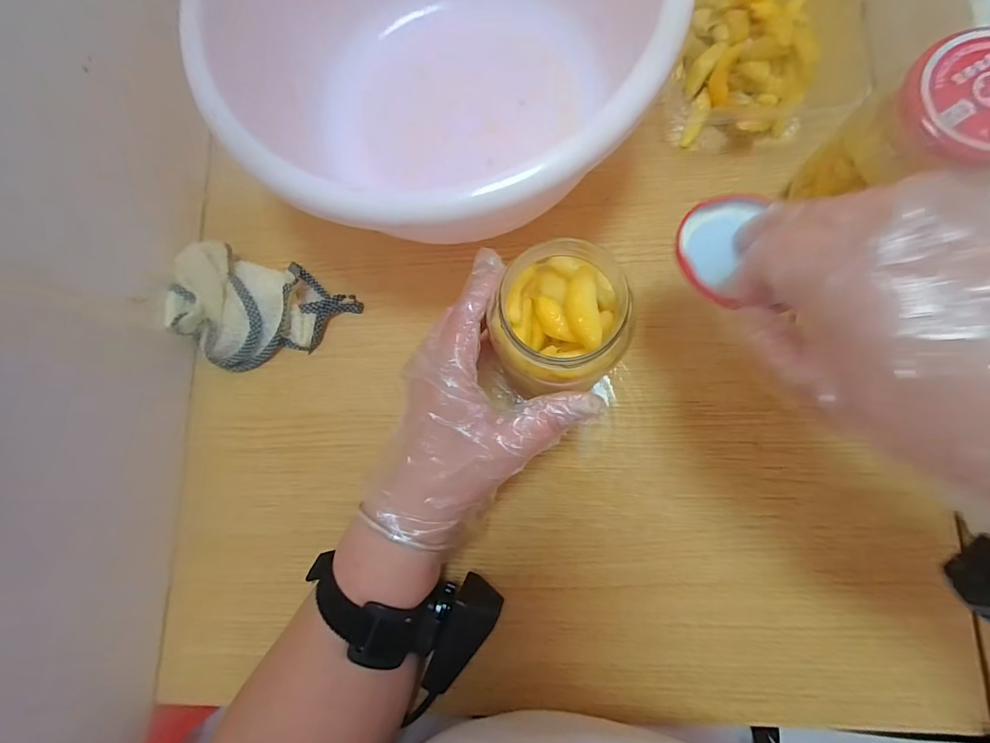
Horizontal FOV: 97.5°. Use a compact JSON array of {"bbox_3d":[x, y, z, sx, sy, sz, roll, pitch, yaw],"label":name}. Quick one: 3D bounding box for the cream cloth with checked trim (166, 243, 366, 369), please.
[{"bbox_3d":[-0.191,-0.048,0.344,0.125,0.036,0.096,32,86,9],"label":"cream cloth with checked trim"}]

